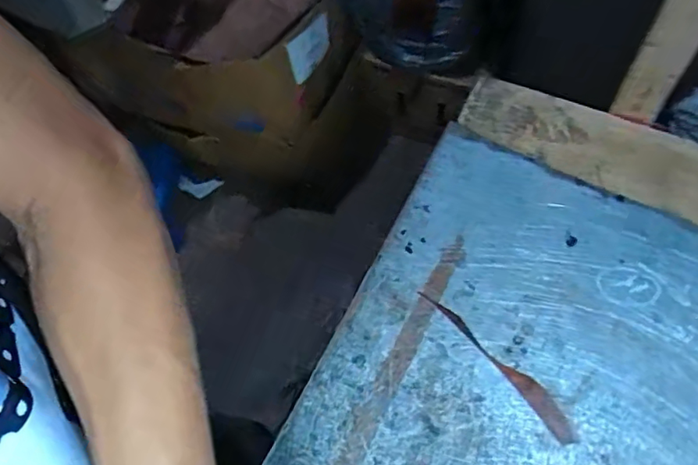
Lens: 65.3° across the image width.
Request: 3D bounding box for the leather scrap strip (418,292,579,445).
[{"bbox_3d":[0.113,0.096,0.410,0.019,0.006,0.146,-34,64,-22],"label":"leather scrap strip"}]

